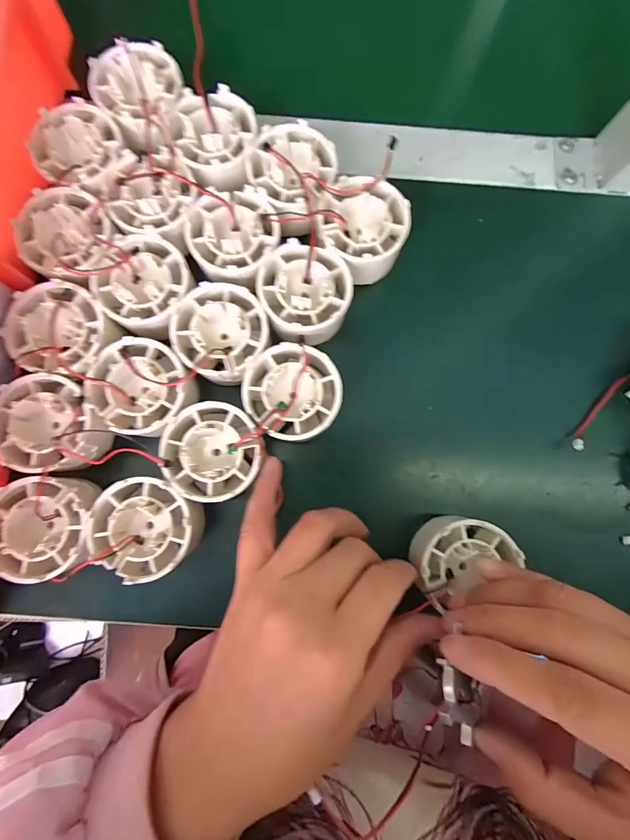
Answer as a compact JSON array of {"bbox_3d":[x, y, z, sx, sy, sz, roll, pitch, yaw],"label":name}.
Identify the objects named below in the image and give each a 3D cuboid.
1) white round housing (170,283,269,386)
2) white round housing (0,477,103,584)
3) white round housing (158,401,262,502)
[{"bbox_3d":[-0.053,-0.049,0.218,0.050,0.018,0.050,0,83,-1],"label":"white round housing"},{"bbox_3d":[-0.142,0.056,0.203,0.053,0.023,0.050,-1,83,-1],"label":"white round housing"},{"bbox_3d":[-0.055,0.017,0.209,0.050,0.018,0.049,0,83,-1],"label":"white round housing"}]

